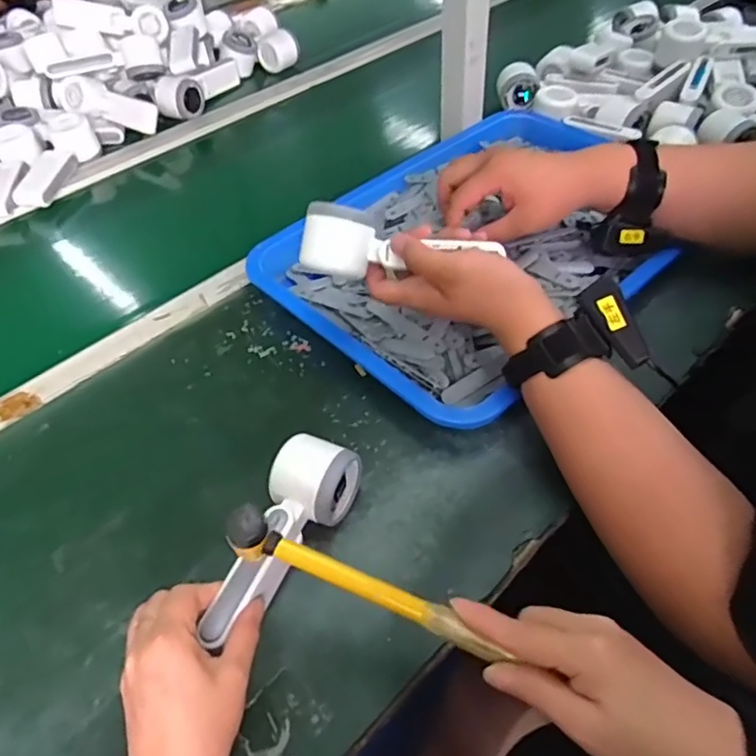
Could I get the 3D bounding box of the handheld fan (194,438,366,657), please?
[{"bbox_3d":[-0.073,0.113,0.438,0.054,0.046,0.161,21,53,21],"label":"handheld fan"}]

